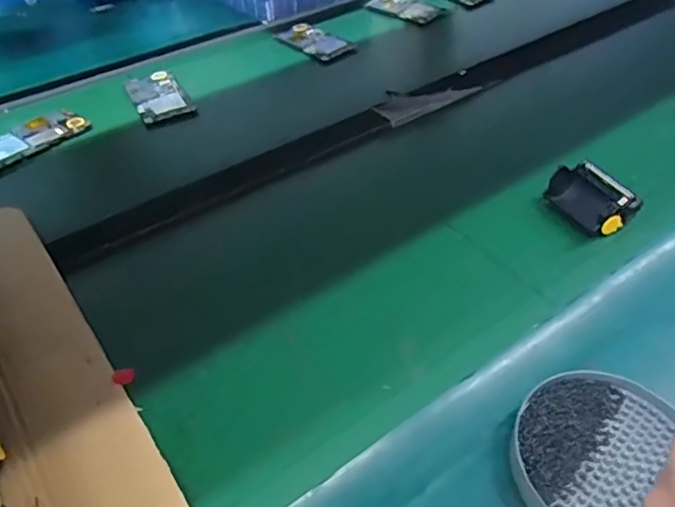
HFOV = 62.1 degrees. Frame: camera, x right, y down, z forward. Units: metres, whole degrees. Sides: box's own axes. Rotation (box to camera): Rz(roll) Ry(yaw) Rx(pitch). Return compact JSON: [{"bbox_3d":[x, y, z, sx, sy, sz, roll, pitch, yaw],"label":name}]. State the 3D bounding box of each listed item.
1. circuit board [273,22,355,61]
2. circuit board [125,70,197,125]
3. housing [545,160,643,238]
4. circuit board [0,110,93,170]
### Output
[{"bbox_3d":[-0.035,-0.316,0.830,0.074,0.008,0.115,-32,53,-29],"label":"circuit board"},{"bbox_3d":[-0.230,-0.205,0.719,0.067,0.005,0.108,-21,48,-21],"label":"circuit board"},{"bbox_3d":[0.236,-0.053,0.525,0.049,0.031,0.070,-19,48,-19],"label":"housing"},{"bbox_3d":[-0.358,-0.138,0.657,0.125,0.004,0.063,-34,54,-31],"label":"circuit board"}]

